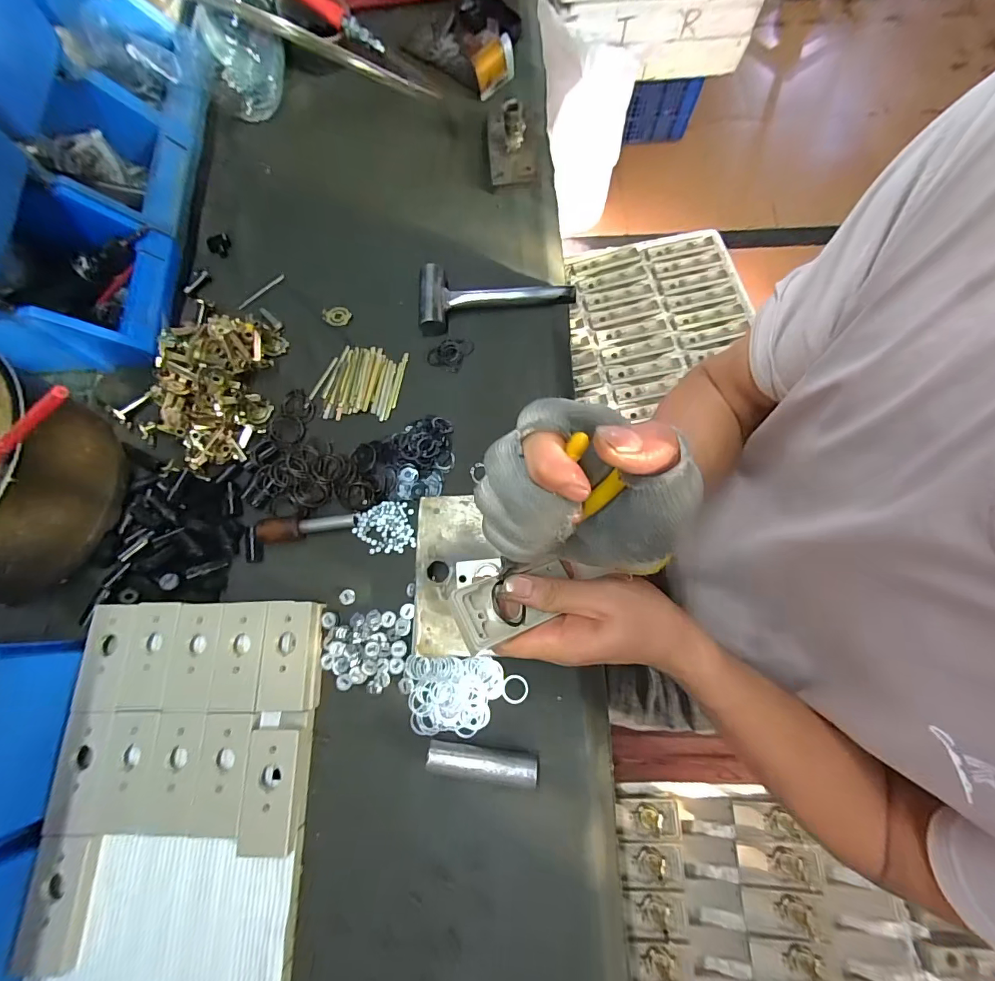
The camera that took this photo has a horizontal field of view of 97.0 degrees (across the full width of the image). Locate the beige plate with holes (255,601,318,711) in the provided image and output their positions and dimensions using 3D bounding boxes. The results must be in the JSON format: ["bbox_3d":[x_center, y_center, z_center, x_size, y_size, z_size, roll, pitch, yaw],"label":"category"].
[{"bbox_3d":[-0.192,0.151,0.407,0.044,0.022,0.092,-2,74,0],"label":"beige plate with holes"}]

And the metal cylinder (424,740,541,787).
[{"bbox_3d":[-0.013,0.232,0.376,0.091,0.026,0.021,6,74,3],"label":"metal cylinder"}]

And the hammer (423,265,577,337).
[{"bbox_3d":[-0.001,-0.221,0.505,0.175,0.030,0.073,-2,74,0],"label":"hammer"}]

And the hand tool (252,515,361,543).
[{"bbox_3d":[-0.193,0.037,0.442,0.097,0.020,0.023,-5,74,-1],"label":"hand tool"}]

